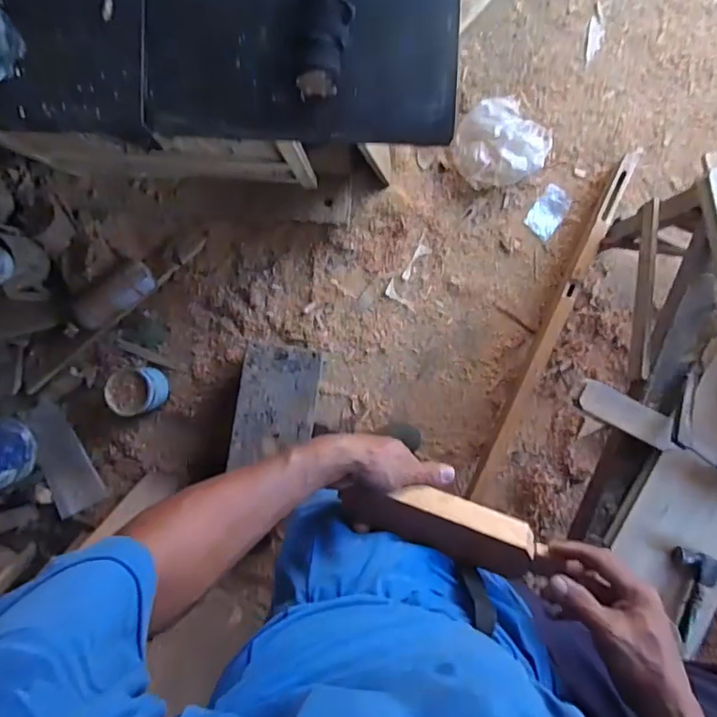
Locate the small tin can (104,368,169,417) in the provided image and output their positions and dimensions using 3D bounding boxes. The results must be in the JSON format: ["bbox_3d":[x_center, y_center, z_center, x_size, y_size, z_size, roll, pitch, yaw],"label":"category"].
[{"bbox_3d":[-0.543,0.081,1.276,0.118,0.115,0.113,-10,89,-1],"label":"small tin can"}]

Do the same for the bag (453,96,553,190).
[{"bbox_3d":[0.357,-0.538,1.298,0.243,0.080,0.219,-40,90,-1],"label":"bag"}]

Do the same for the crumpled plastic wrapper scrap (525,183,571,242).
[{"bbox_3d":[0.494,-0.380,1.337,0.080,0.004,0.129,35,89,0],"label":"crumpled plastic wrapper scrap"}]

